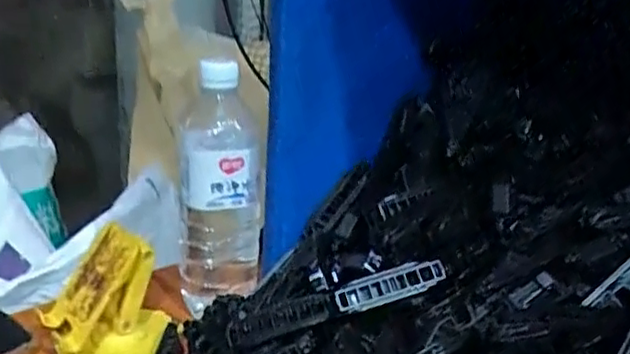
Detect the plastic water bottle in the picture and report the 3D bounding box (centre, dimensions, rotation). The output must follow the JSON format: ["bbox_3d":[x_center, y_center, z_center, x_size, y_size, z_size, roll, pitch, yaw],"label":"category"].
[{"bbox_3d":[-0.079,0.013,0.537,0.065,0.201,0.059,-1,20,-10],"label":"plastic water bottle"}]

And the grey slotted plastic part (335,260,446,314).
[{"bbox_3d":[0.050,0.072,0.432,0.075,0.004,0.021,-15,68,-12],"label":"grey slotted plastic part"}]

